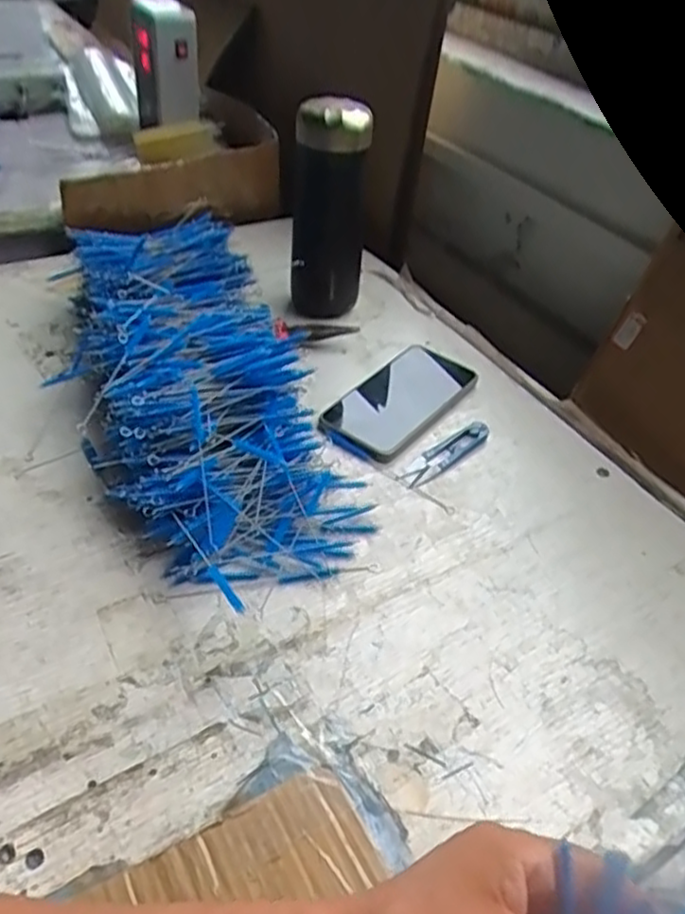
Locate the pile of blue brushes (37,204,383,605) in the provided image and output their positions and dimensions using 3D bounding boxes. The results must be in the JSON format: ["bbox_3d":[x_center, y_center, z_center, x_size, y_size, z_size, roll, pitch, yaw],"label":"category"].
[{"bbox_3d":[-0.128,-0.070,0.595,0.185,0.076,0.424,-12,44,-21],"label":"pile of blue brushes"}]

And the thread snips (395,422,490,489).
[{"bbox_3d":[0.088,-0.004,0.601,0.026,0.011,0.103,35,48,29],"label":"thread snips"}]

